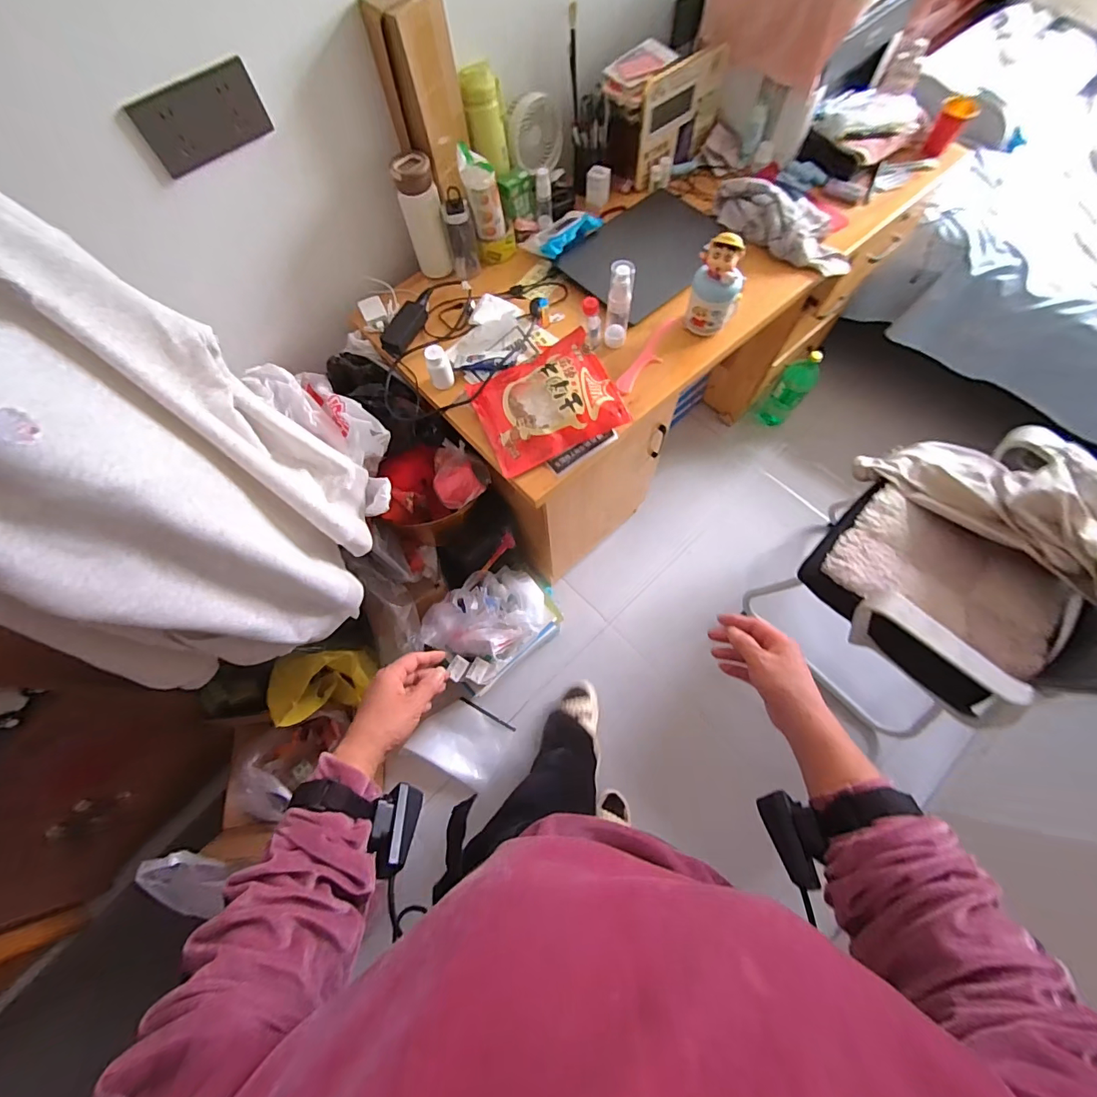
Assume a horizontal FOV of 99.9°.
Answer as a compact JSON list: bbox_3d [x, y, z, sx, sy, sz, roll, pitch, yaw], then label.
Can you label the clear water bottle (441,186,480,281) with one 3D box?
[{"bbox_3d":[-0.173,-0.617,0.915,0.057,0.137,0.056,-9,68,-1],"label":"clear water bottle"}]

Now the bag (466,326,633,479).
[{"bbox_3d":[-0.005,-0.264,0.820,0.234,0.053,0.206,-23,69,-6],"label":"bag"}]

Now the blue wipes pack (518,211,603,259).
[{"bbox_3d":[0.026,-0.681,0.979,0.151,0.032,0.109,-42,72,-13],"label":"blue wipes pack"}]

